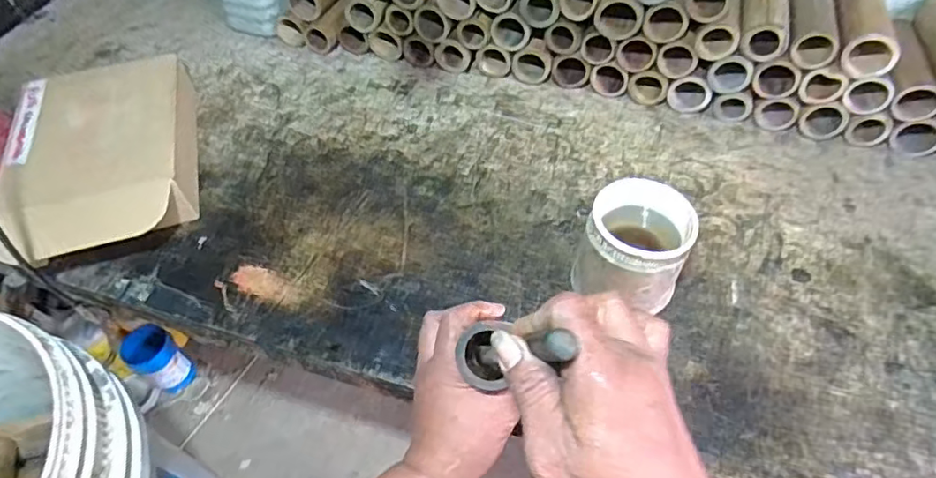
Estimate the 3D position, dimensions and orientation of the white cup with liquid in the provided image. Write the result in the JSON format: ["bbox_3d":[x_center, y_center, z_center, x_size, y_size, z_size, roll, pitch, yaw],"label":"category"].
[{"bbox_3d":[0.167,0.019,0.577,0.094,0.124,0.097,-2,51,2],"label":"white cup with liquid"}]

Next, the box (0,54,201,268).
[{"bbox_3d":[-0.461,-0.094,0.729,0.205,0.090,0.322,-14,51,-7],"label":"box"}]

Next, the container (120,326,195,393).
[{"bbox_3d":[-0.611,0.240,1.129,0.097,0.117,0.085,31,59,26],"label":"container"}]

